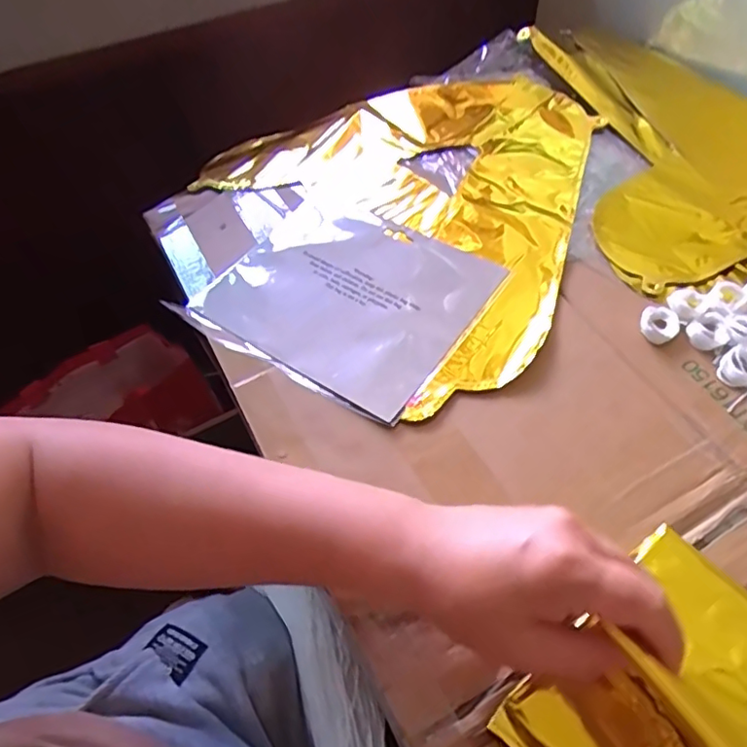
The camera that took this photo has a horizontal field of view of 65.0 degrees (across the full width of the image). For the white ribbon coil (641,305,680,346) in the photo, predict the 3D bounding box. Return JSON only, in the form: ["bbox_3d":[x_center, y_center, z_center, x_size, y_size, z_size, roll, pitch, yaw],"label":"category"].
[{"bbox_3d":[0.204,-0.035,0.417,0.028,0.011,0.026,-2,55,3],"label":"white ribbon coil"}]

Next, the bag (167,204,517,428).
[{"bbox_3d":[-0.022,-0.066,0.457,0.201,0.011,0.172,28,61,22],"label":"bag"}]

